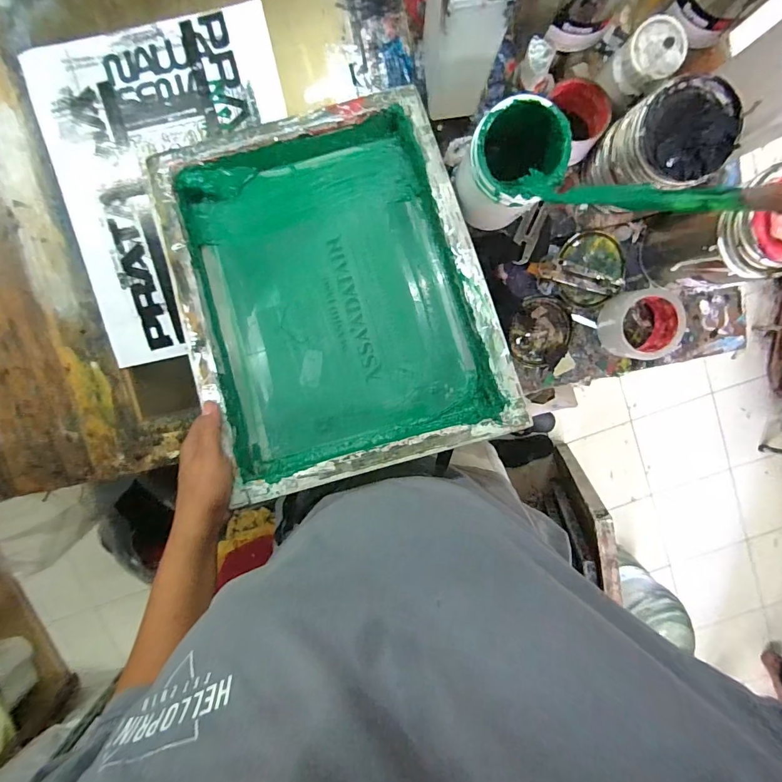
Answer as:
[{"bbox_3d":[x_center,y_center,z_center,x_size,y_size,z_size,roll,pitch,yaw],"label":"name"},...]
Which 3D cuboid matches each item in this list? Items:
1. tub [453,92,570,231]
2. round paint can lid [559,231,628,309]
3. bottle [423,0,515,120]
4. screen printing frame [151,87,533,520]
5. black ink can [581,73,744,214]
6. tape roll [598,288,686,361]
[{"bbox_3d":[0.132,-0.252,0.469,0.096,0.142,0.093,0,99,-1],"label":"tub"},{"bbox_3d":[0.285,-0.171,0.563,0.094,0.015,0.097,0,99,-1],"label":"round paint can lid"},{"bbox_3d":[0.075,-0.380,0.416,0.070,0.230,0.094,-6,99,0],"label":"bottle"},{"bbox_3d":[-0.070,-0.122,0.494,0.349,0.047,0.435,-14,83,-1],"label":"screen printing frame"},{"bbox_3d":[0.306,-0.276,0.464,0.100,0.155,0.100,0,99,-1],"label":"black ink can"},{"bbox_3d":[0.353,-0.094,0.564,0.096,0.048,0.094,0,99,-1],"label":"tape roll"}]

